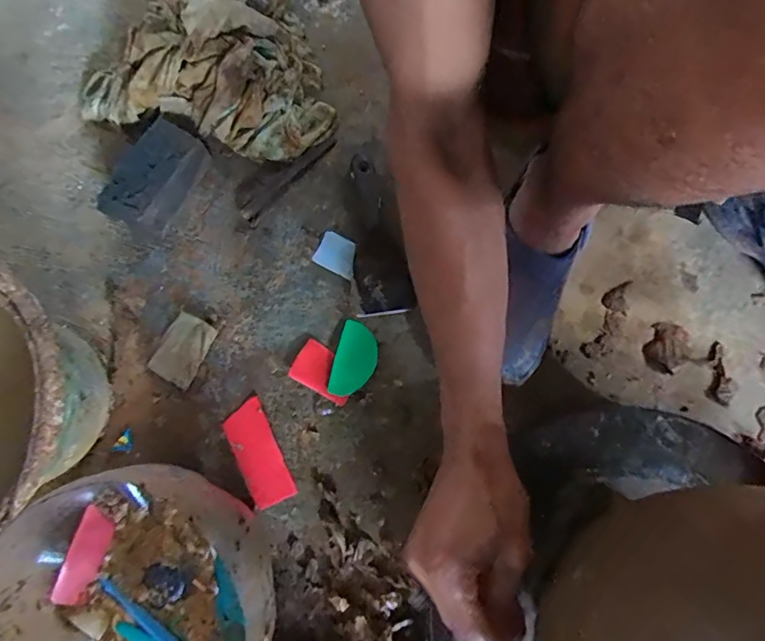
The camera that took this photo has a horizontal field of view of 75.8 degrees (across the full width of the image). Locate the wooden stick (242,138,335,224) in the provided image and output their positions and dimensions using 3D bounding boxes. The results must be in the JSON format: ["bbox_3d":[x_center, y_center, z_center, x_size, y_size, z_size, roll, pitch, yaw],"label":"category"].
[{"bbox_3d":[-0.115,-0.174,0.592,0.026,0.006,0.141,40,83,8],"label":"wooden stick"}]

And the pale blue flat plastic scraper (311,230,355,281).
[{"bbox_3d":[-0.051,-0.076,0.567,0.052,0.004,0.040,30,92,13],"label":"pale blue flat plastic scraper"}]

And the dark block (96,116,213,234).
[{"bbox_3d":[-0.260,-0.164,0.563,0.060,0.070,0.122,29,81,7],"label":"dark block"}]

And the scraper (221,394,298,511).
[{"bbox_3d":[-0.137,0.146,0.539,0.047,0.004,0.110,-25,81,2],"label":"scraper"}]

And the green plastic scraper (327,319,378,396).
[{"bbox_3d":[-0.030,0.044,0.550,0.044,0.006,0.083,14,80,4],"label":"green plastic scraper"}]

